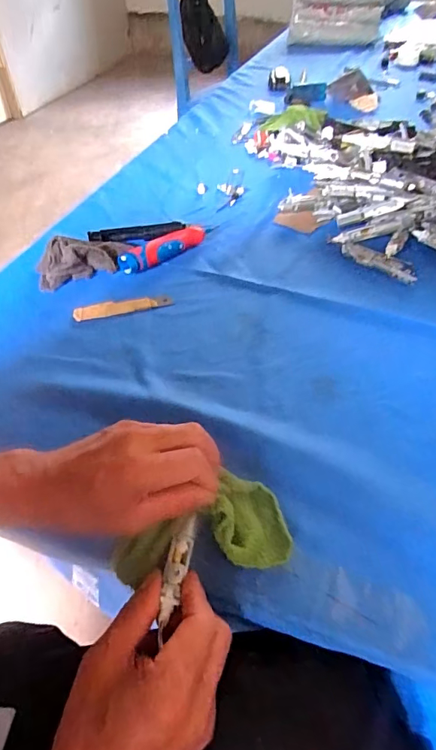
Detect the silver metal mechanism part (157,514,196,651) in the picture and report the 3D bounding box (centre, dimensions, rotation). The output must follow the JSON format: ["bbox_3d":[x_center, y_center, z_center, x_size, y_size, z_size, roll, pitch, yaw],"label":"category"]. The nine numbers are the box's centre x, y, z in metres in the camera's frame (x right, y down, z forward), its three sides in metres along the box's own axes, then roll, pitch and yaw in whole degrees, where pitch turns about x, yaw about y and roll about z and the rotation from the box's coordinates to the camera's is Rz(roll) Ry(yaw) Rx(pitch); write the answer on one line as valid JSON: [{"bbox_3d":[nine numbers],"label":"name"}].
[{"bbox_3d":[-0.031,0.144,0.330,0.016,0.011,0.083,7,57,11],"label":"silver metal mechanism part"}]

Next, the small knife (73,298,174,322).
[{"bbox_3d":[-0.117,-0.085,0.564,0.119,0.006,0.023,-10,48,-5],"label":"small knife"}]

